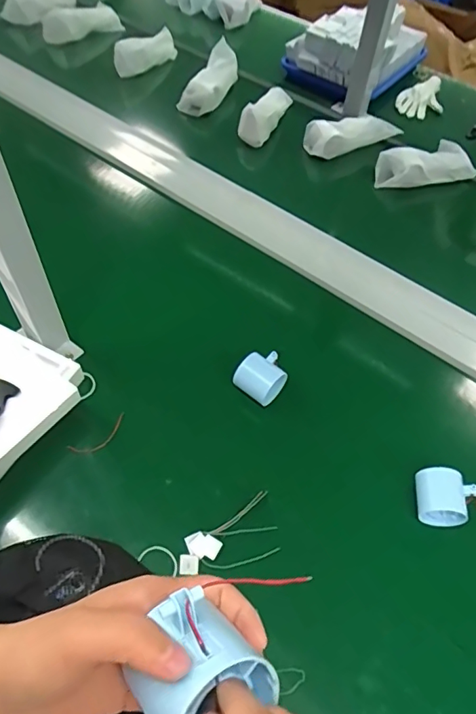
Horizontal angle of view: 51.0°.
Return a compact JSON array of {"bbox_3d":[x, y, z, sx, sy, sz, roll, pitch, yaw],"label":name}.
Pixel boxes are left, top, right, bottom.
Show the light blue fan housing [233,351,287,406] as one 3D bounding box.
[{"bbox_3d":[0.035,0.026,0.673,0.070,0.042,0.054,-38,65,-26],"label":"light blue fan housing"}]

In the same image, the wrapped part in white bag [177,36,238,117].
[{"bbox_3d":[-0.056,-0.632,1.151,0.079,0.065,0.183,26,76,14],"label":"wrapped part in white bag"}]

